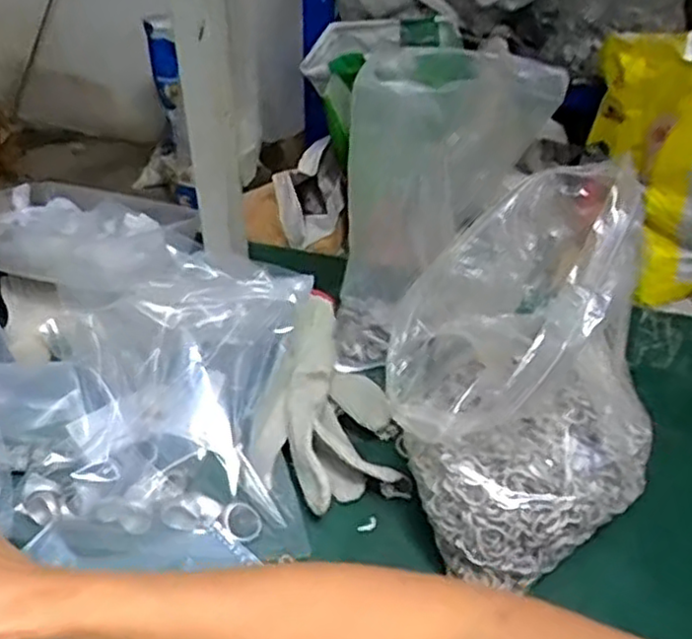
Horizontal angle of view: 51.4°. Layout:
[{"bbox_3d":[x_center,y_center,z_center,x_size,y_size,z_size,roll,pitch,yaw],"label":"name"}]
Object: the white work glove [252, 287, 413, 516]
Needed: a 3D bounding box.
[{"bbox_3d":[-0.015,0.056,0.550,0.104,0.053,0.181,-2,40,-5],"label":"white work glove"}]

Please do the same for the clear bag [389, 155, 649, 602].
[{"bbox_3d":[0.113,0.034,0.449,0.158,0.182,0.154,-12,42,-16],"label":"clear bag"}]

